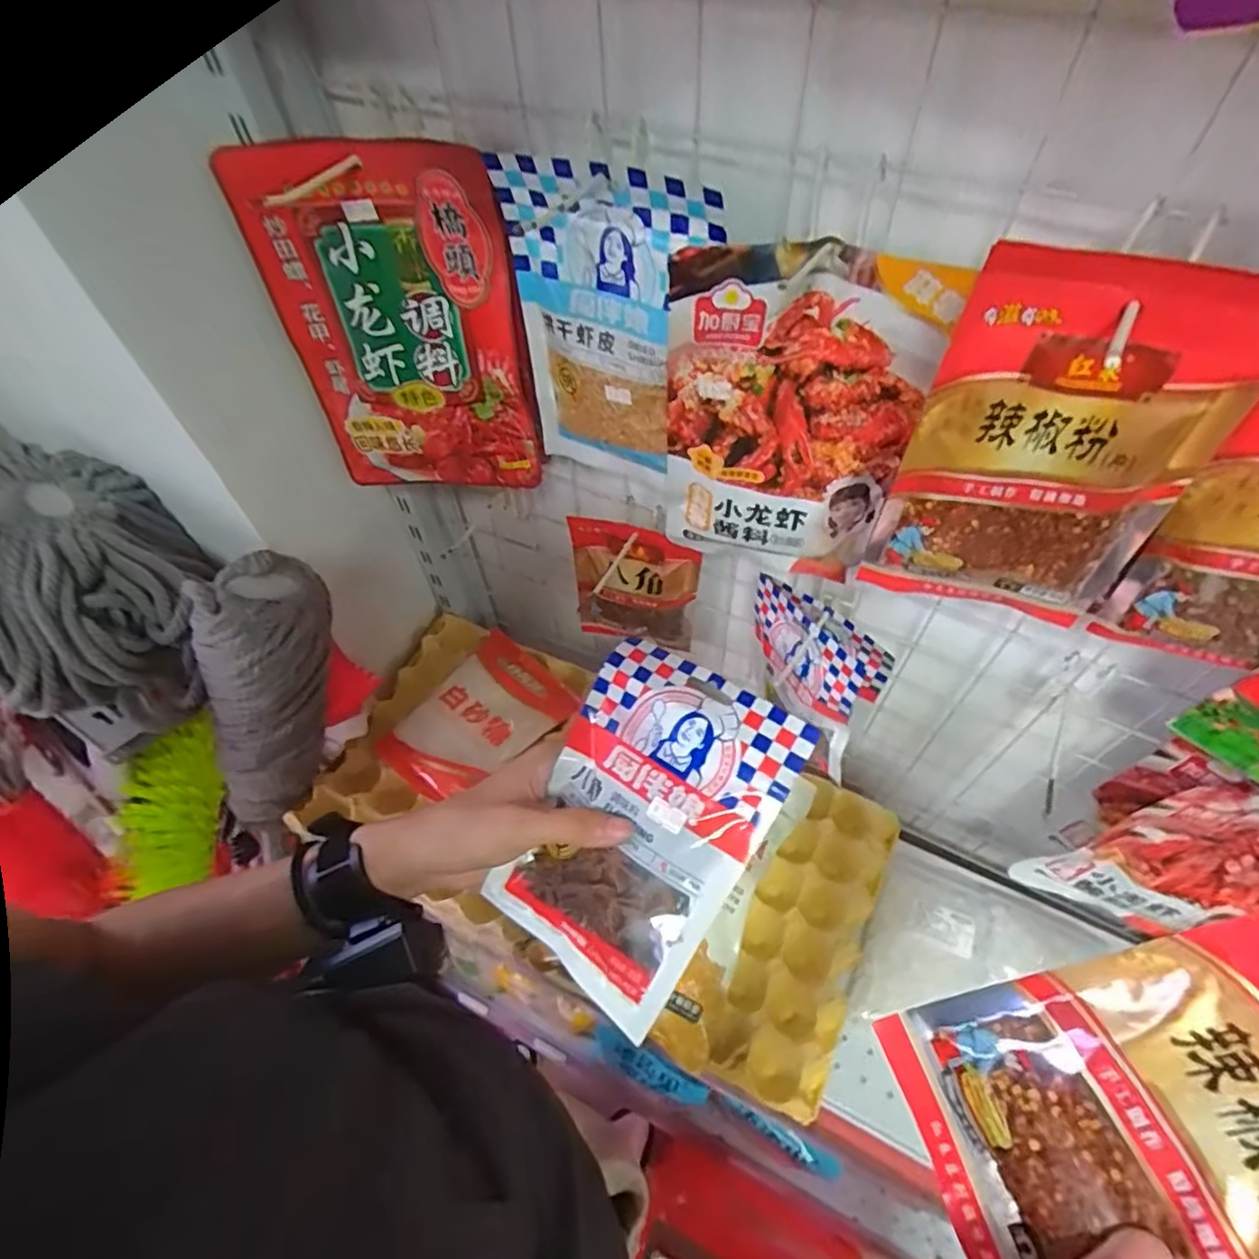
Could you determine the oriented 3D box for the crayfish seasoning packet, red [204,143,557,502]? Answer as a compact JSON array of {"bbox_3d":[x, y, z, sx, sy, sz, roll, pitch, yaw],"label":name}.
[{"bbox_3d":[-0.169,-0.214,0.503,0.176,0.264,0.040,-3,50,3],"label":"crayfish seasoning packet, red"}]

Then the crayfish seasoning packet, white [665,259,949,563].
[{"bbox_3d":[0.101,-0.127,0.437,0.154,0.201,0.024,12,57,11],"label":"crayfish seasoning packet, white"}]

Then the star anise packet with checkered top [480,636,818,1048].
[{"bbox_3d":[0.005,0.111,0.371,0.122,0.016,0.188,30,89,23],"label":"star anise packet with checkered top"}]

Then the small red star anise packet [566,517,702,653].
[{"bbox_3d":[0.003,-0.036,0.656,0.126,0.170,0.022,12,57,11],"label":"small red star anise packet"}]

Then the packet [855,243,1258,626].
[{"bbox_3d":[0.209,-0.083,0.334,0.126,0.186,0.023,14,47,10],"label":"packet"}]

